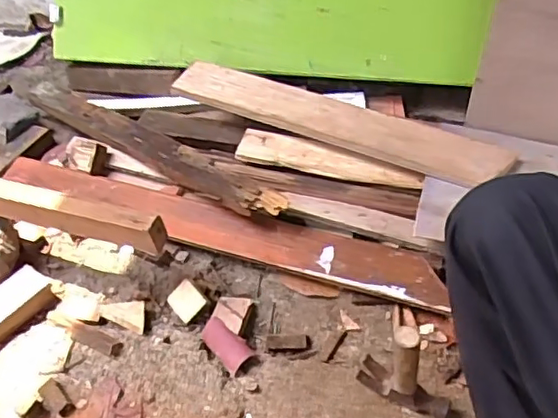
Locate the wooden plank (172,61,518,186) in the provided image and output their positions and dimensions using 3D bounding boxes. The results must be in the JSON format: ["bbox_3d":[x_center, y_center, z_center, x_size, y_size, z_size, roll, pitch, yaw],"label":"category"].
[{"bbox_3d":[0.100,-0.161,1.077,0.607,0.019,0.095,19,67,14],"label":"wooden plank"}]

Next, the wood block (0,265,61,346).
[{"bbox_3d":[-0.448,0.164,0.968,0.085,0.041,0.159,32,58,31],"label":"wood block"}]

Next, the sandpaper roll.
[{"bbox_3d":[-0.082,0.202,0.899,0.045,0.021,0.098,-37,54,-25],"label":"sandpaper roll"}]

